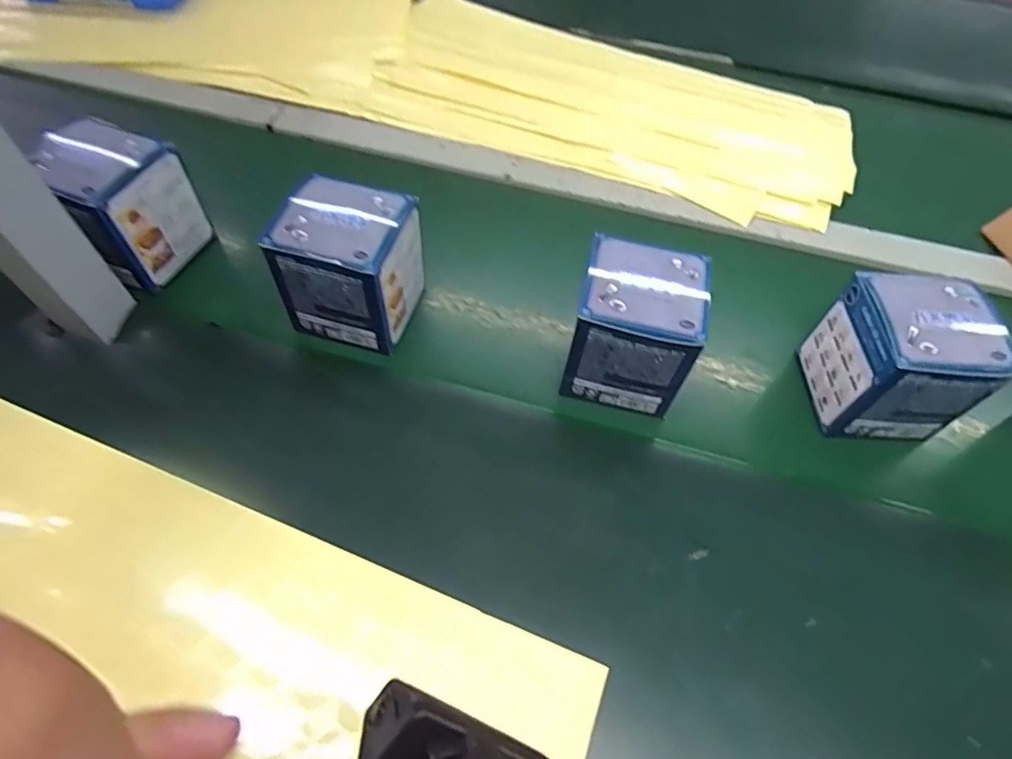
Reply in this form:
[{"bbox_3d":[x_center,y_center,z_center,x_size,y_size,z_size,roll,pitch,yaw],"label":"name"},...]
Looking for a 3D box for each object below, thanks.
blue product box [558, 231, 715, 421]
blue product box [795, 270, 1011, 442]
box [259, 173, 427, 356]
[{"bbox_3d":[0.091,-0.035,0.404,0.085,0.097,0.080,12,57,6],"label":"blue product box"},{"bbox_3d":[0.275,-0.014,0.400,0.085,0.087,0.078,4,56,1],"label":"blue product box"},{"bbox_3d":[-0.112,-0.084,0.426,0.083,0.105,0.087,15,57,8],"label":"box"}]

